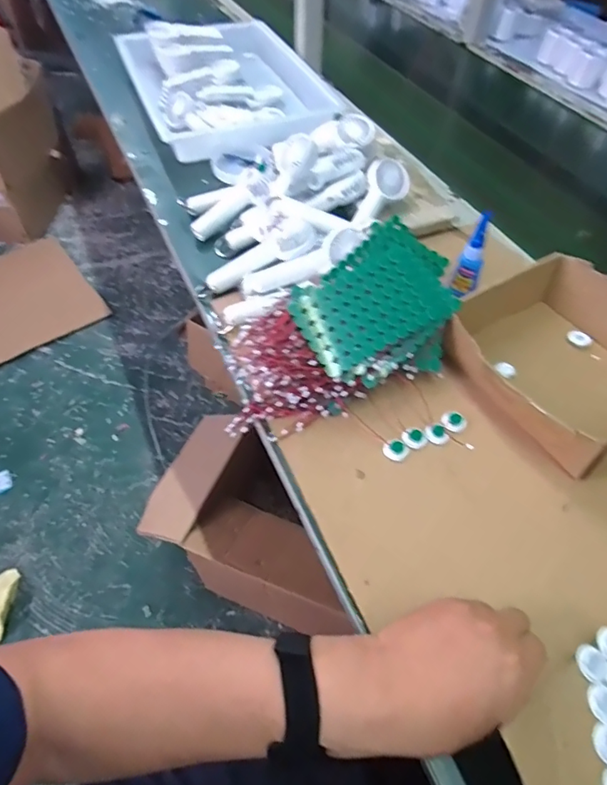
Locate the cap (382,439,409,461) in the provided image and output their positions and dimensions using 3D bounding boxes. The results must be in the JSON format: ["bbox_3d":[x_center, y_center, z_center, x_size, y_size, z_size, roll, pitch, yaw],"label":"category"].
[{"bbox_3d":[0.092,0.057,0.492,0.024,0.004,0.021,-27,58,-19],"label":"cap"}]

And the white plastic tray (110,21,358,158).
[{"bbox_3d":[-0.139,-0.597,0.935,0.349,0.068,0.431,-18,56,-14],"label":"white plastic tray"}]

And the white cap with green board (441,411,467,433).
[{"bbox_3d":[0.156,0.030,0.512,0.025,0.004,0.025,0,54,0],"label":"white cap with green board"}]

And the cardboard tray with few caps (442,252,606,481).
[{"bbox_3d":[0.276,-0.039,0.520,0.193,0.072,0.207,-25,58,-18],"label":"cardboard tray with few caps"}]

